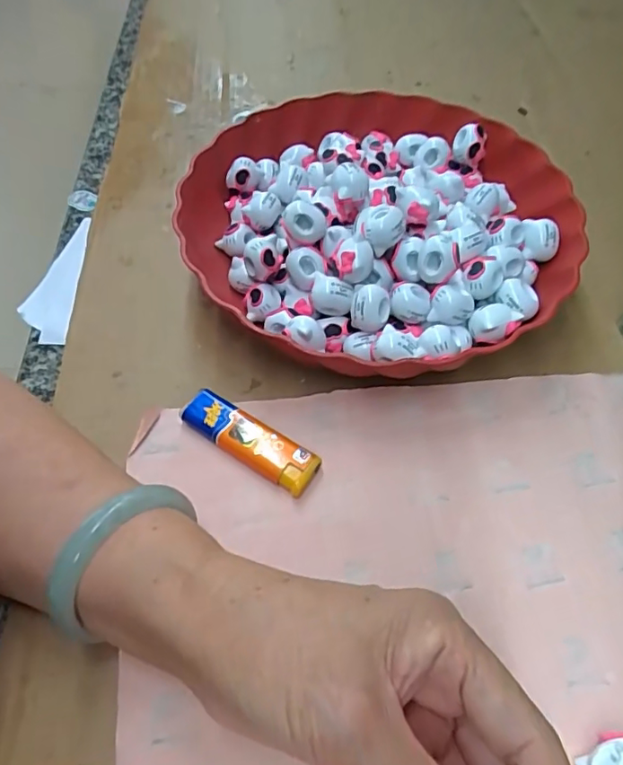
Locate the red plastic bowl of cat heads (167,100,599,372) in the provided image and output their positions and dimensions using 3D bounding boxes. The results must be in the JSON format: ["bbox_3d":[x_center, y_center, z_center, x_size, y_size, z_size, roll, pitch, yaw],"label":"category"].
[{"bbox_3d":[0.041,-0.105,0.352,0.236,0.062,0.233,0,56,1],"label":"red plastic bowl of cat heads"}]

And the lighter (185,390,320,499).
[{"bbox_3d":[-0.032,0.031,0.289,0.078,0.015,0.024,29,61,19],"label":"lighter"}]

